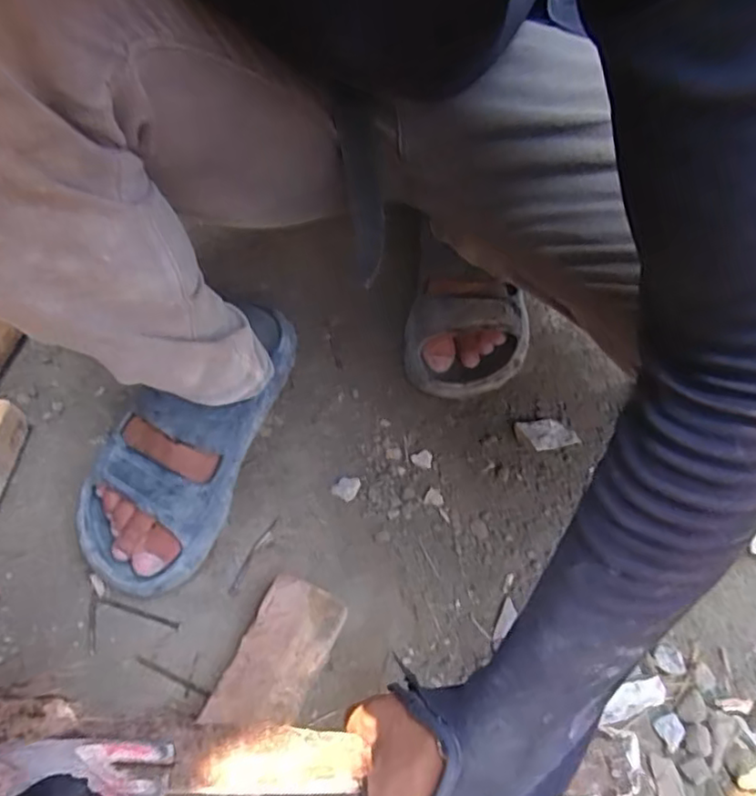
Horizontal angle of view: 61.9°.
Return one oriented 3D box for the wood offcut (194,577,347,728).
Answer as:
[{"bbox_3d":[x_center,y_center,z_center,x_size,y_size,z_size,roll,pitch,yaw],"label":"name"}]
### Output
[{"bbox_3d":[-0.072,0.196,0.471,0.062,0.037,0.109,23,63,14],"label":"wood offcut"}]

